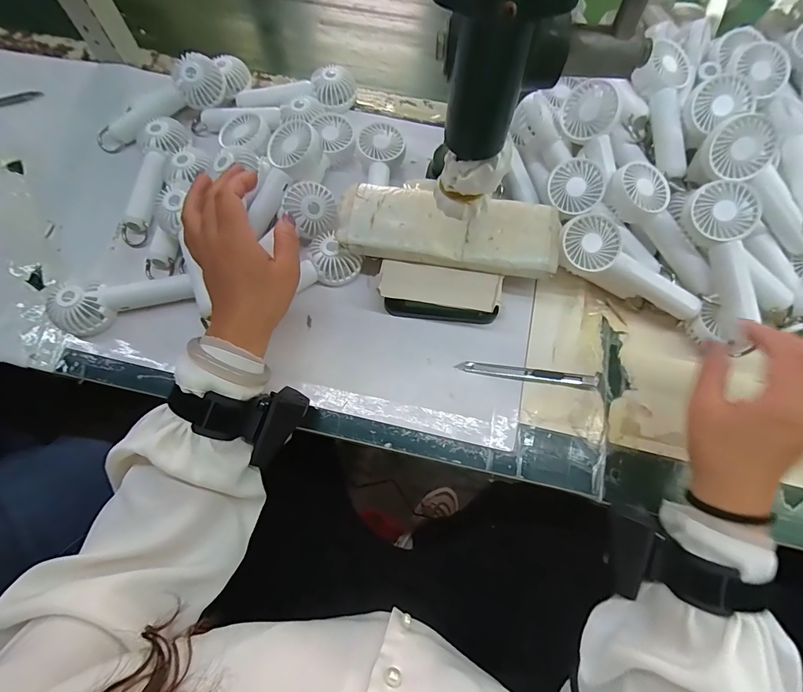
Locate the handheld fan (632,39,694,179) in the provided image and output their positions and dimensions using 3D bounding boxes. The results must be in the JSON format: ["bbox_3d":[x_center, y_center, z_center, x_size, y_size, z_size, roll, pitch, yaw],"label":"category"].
[{"bbox_3d":[0.274,-0.242,0.413,0.055,0.030,0.147,2,83,1],"label":"handheld fan"}]

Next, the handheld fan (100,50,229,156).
[{"bbox_3d":[-0.289,-0.285,0.478,0.161,0.048,0.069,-21,70,11],"label":"handheld fan"}]

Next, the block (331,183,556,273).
[{"bbox_3d":[0.046,-0.117,0.398,0.213,0.018,0.075,9,70,3],"label":"block"}]

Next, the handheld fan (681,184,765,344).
[{"bbox_3d":[0.298,-0.080,0.363,0.055,0.027,0.137,-7,91,-3],"label":"handheld fan"}]

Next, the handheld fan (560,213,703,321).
[{"bbox_3d":[0.218,-0.073,0.391,0.148,0.040,0.057,31,72,-3],"label":"handheld fan"}]

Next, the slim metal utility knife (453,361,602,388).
[{"bbox_3d":[0.126,0.027,0.391,0.139,0.010,0.016,5,70,2],"label":"slim metal utility knife"}]

